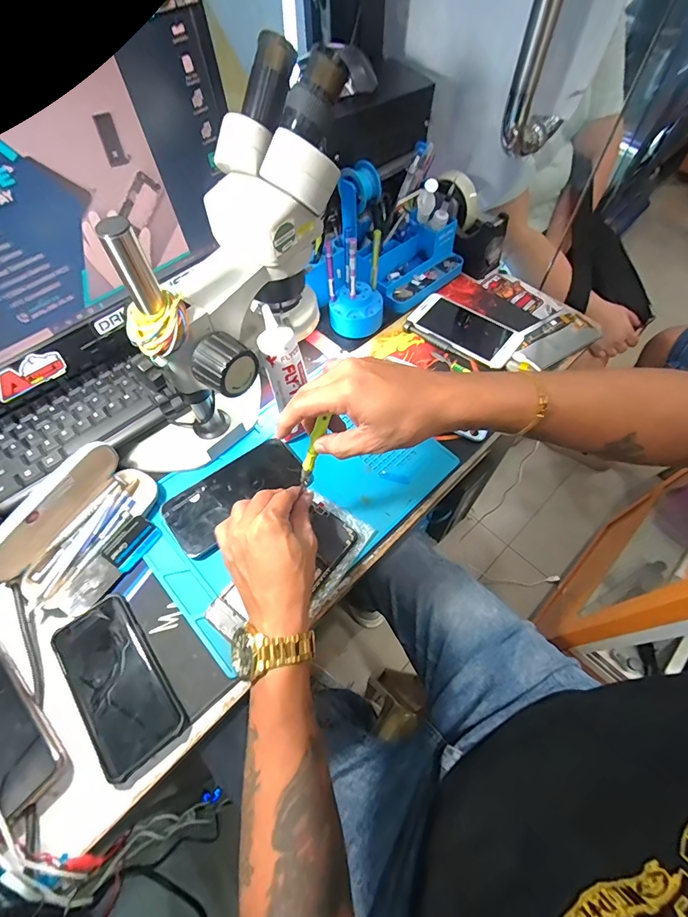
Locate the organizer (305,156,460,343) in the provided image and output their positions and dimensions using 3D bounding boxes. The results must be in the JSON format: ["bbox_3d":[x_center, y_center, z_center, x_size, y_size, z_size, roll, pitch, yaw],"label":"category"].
[{"bbox_3d":[0.057,-0.305,0.598,0.234,0.147,0.137,-39,66,-19],"label":"organizer"}]

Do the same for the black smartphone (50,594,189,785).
[{"bbox_3d":[-0.213,0.206,0.392,0.071,0.013,0.150,-35,65,-18],"label":"black smartphone"}]

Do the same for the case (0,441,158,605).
[{"bbox_3d":[-0.282,0.064,0.440,0.076,0.063,0.163,28,64,16],"label":"case"}]

